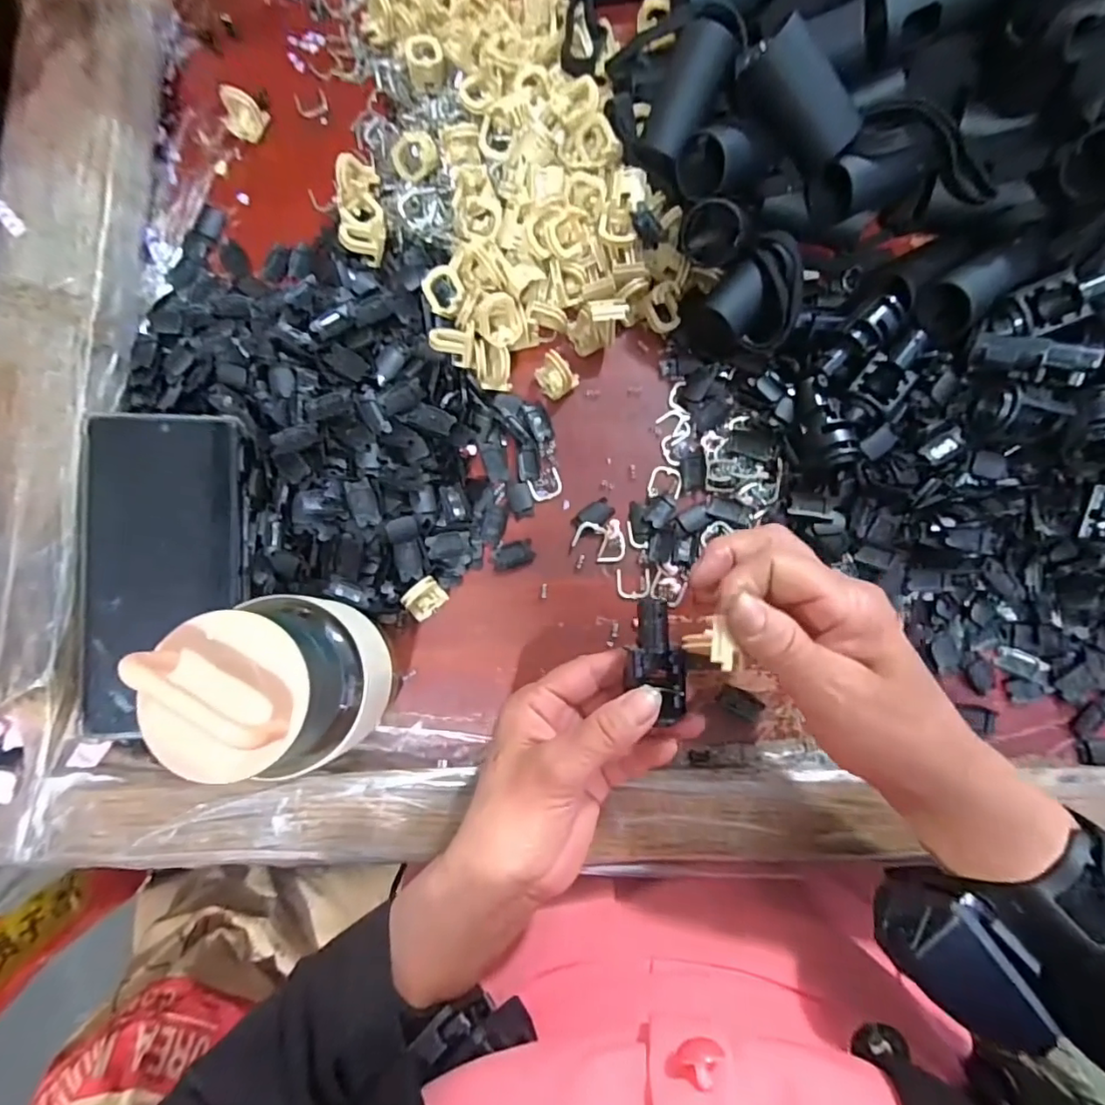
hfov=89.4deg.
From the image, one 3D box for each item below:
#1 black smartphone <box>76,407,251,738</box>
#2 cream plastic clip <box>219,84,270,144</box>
[{"bbox_3d":[-0.200,0.010,0.288,0.074,0.014,0.160,0,86,-2],"label":"black smartphone"},{"bbox_3d":[-0.188,-0.266,0.339,0.021,0.020,0.022,0,84,1],"label":"cream plastic clip"}]

